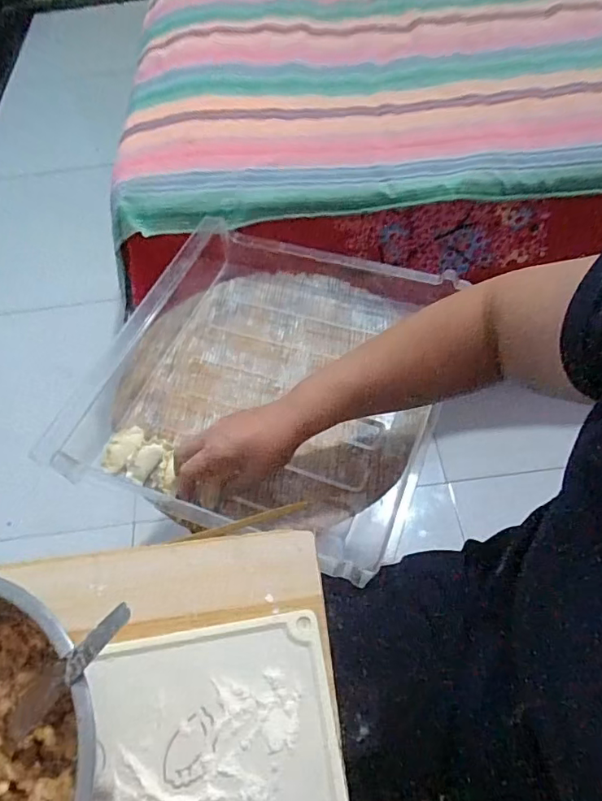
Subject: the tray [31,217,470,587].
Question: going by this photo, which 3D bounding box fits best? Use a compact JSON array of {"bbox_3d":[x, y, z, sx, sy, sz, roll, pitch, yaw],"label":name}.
[{"bbox_3d":[-0.033,-0.027,0.589,0.362,0.074,0.362,16,59,15],"label":"tray"}]

